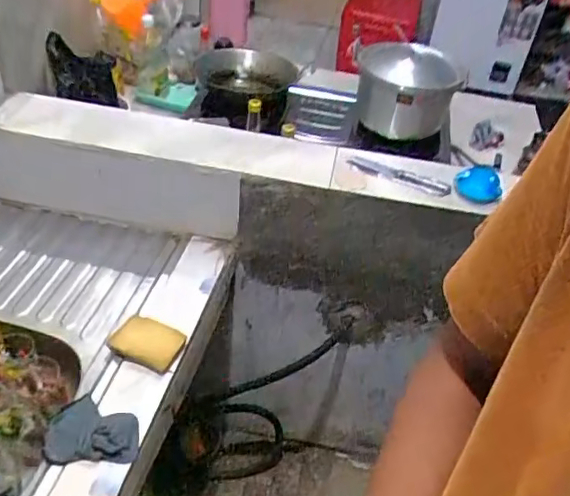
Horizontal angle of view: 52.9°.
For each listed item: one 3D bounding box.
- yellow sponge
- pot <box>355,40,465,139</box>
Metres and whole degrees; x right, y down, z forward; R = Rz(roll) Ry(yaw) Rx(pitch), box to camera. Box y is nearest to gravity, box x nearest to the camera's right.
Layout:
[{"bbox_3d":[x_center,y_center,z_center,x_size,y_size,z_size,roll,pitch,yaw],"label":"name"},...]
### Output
[{"bbox_3d":[-0.208,0.140,0.870,0.104,0.029,0.074,17,43,11],"label":"yellow sponge"},{"bbox_3d":[0.307,-0.404,1.502,0.278,0.188,0.264,4,42,-4],"label":"pot"}]

